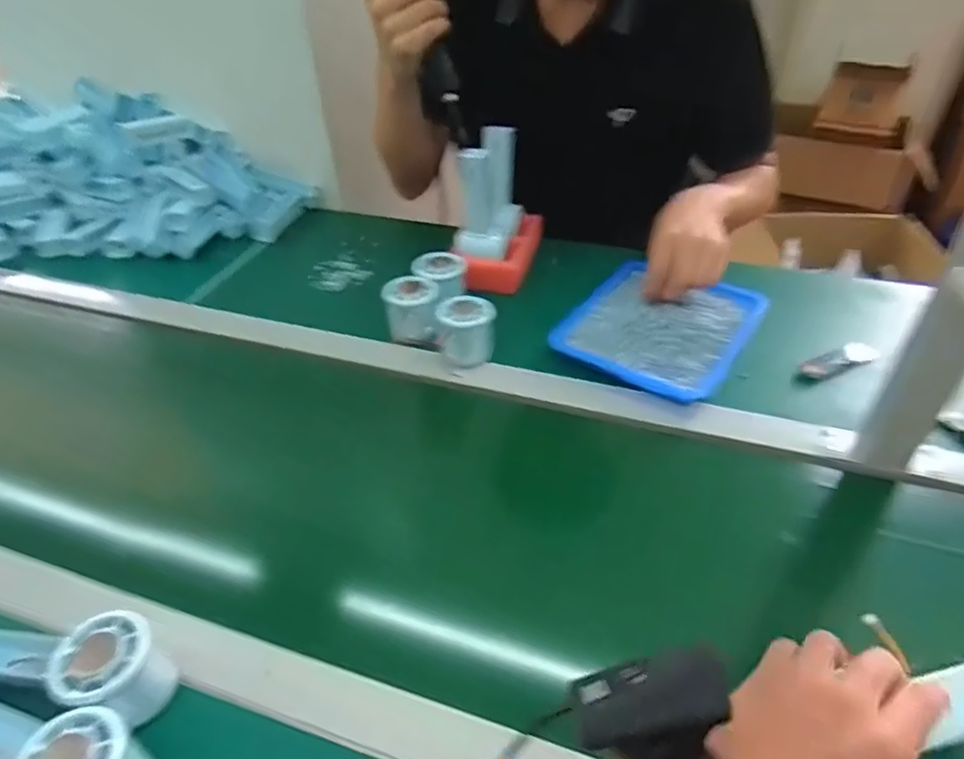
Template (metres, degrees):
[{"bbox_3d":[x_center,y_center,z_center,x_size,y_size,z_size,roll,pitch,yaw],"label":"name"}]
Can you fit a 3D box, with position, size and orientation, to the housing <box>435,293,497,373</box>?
[{"bbox_3d":[-0.015,-0.055,0.669,0.056,0.056,0.059,-1,40,4],"label":"housing"}]

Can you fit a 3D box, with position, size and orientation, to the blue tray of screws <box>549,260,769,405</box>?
[{"bbox_3d":[0.199,-0.062,0.692,0.181,0.034,0.186,23,47,28],"label":"blue tray of screws"}]

